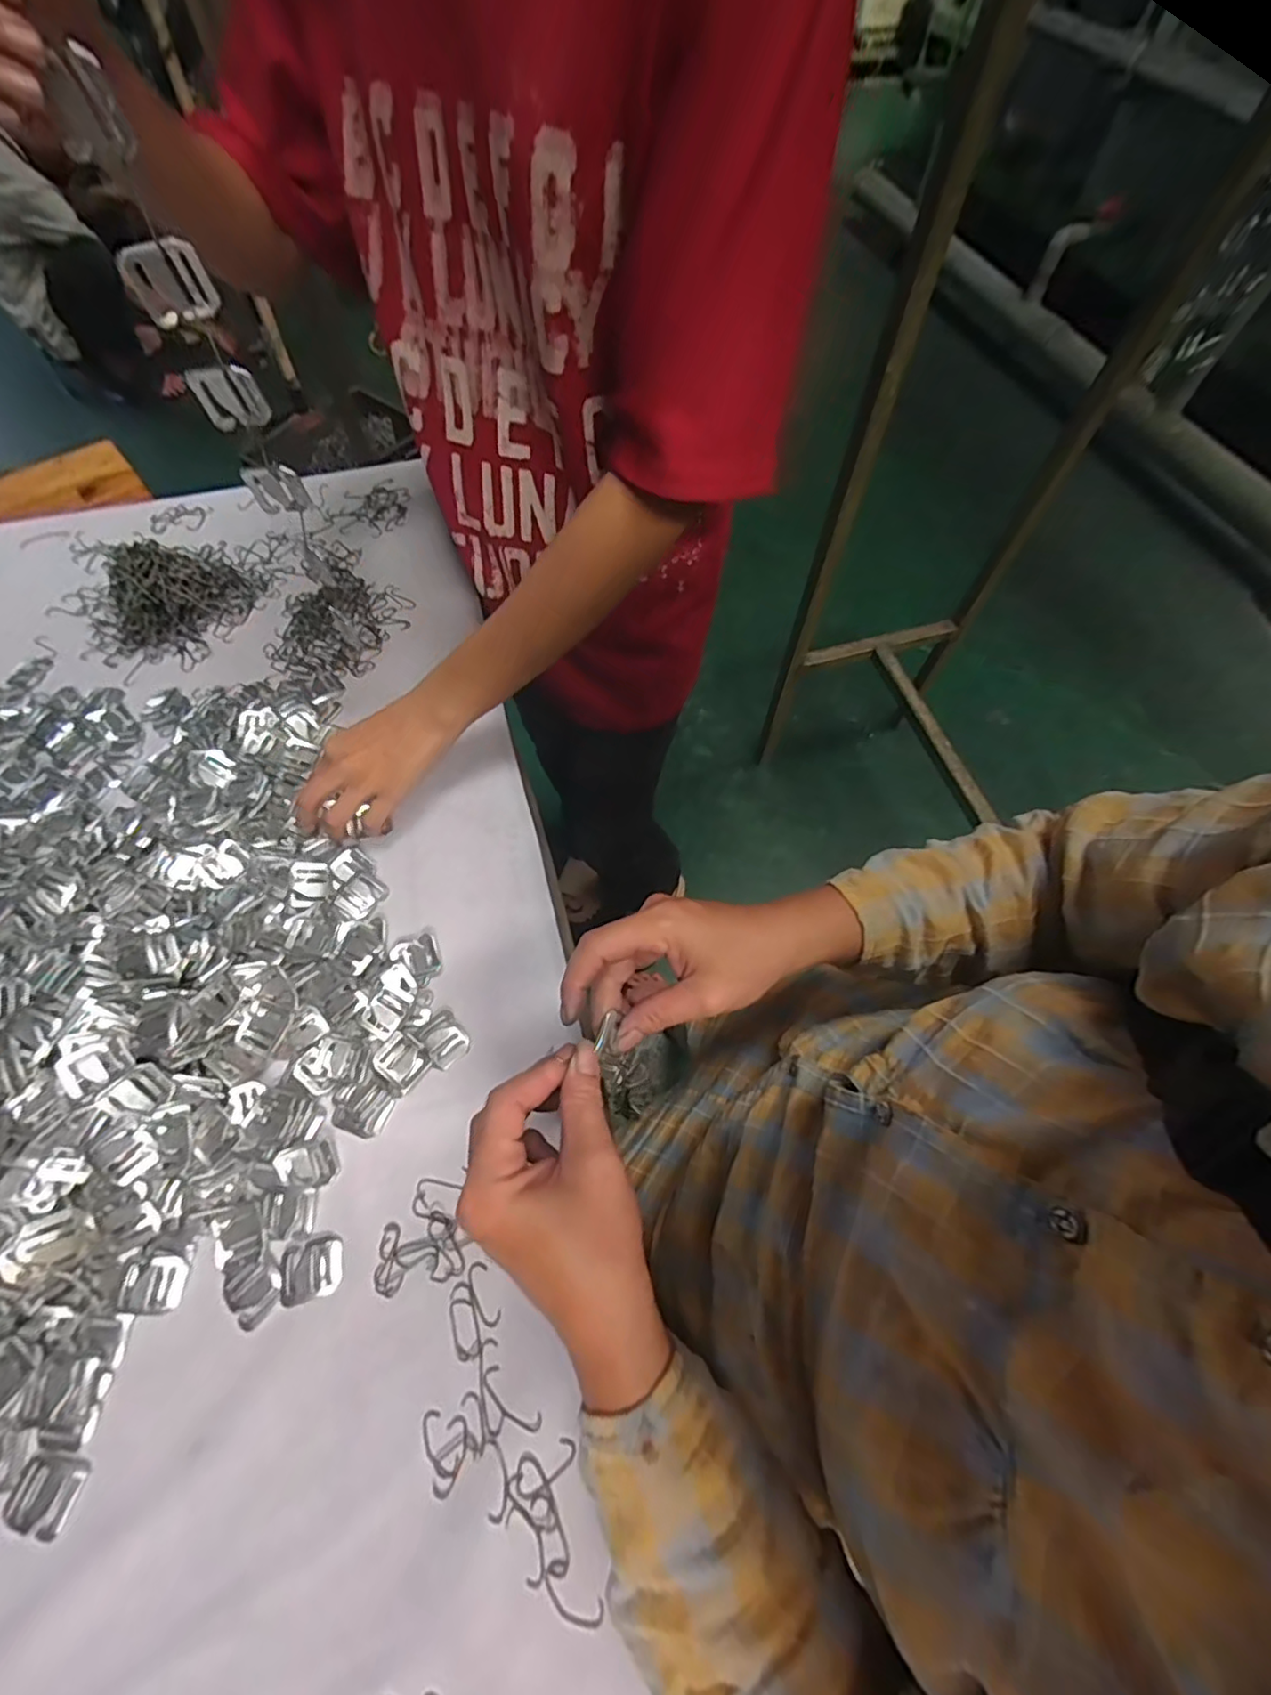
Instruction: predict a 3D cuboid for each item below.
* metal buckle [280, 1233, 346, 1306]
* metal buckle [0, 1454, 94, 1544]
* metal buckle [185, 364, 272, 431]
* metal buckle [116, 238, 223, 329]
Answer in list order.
[{"bbox_3d":[-0.197,0.256,0.369,0.036,0.005,0.031,-13,65,-7],"label":"metal buckle"},{"bbox_3d":[-0.316,0.346,0.323,0.034,0.004,0.032,16,65,7],"label":"metal buckle"},{"bbox_3d":[-0.233,-0.259,0.348,0.036,0.031,0.006,-2,64,-2],"label":"metal buckle"},{"bbox_3d":[-0.231,-0.279,0.300,0.037,0.030,0.007,-17,64,-5],"label":"metal buckle"}]

